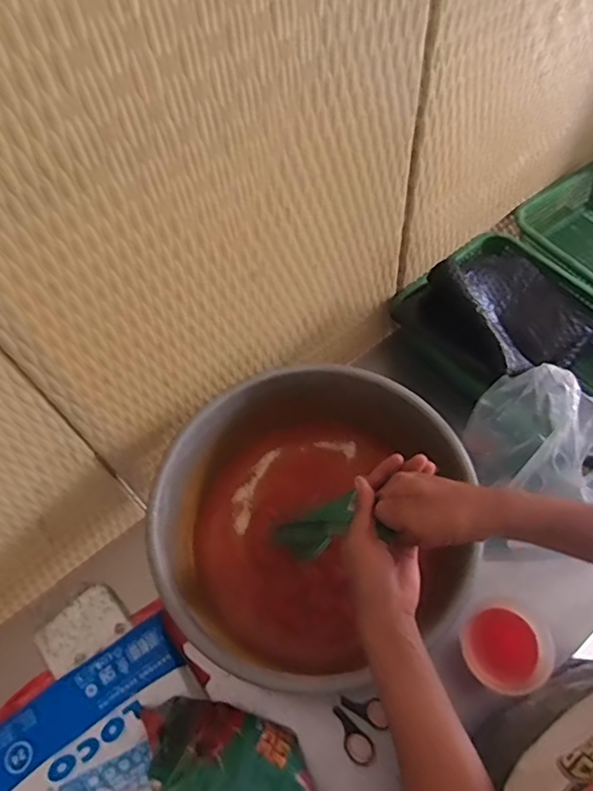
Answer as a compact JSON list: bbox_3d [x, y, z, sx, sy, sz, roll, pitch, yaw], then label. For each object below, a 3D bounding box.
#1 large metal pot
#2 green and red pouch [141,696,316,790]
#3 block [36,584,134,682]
[{"bbox_3d":[0.030,0.176,0.710,0.377,0.206,0.361,-1,61,2],"label":"large metal pot"},{"bbox_3d":[-0.073,0.396,0.586,0.224,0.080,0.108,10,62,8],"label":"green and red pouch"},{"bbox_3d":[-0.275,0.305,0.711,0.106,0.015,0.086,-41,67,-17],"label":"block"}]

